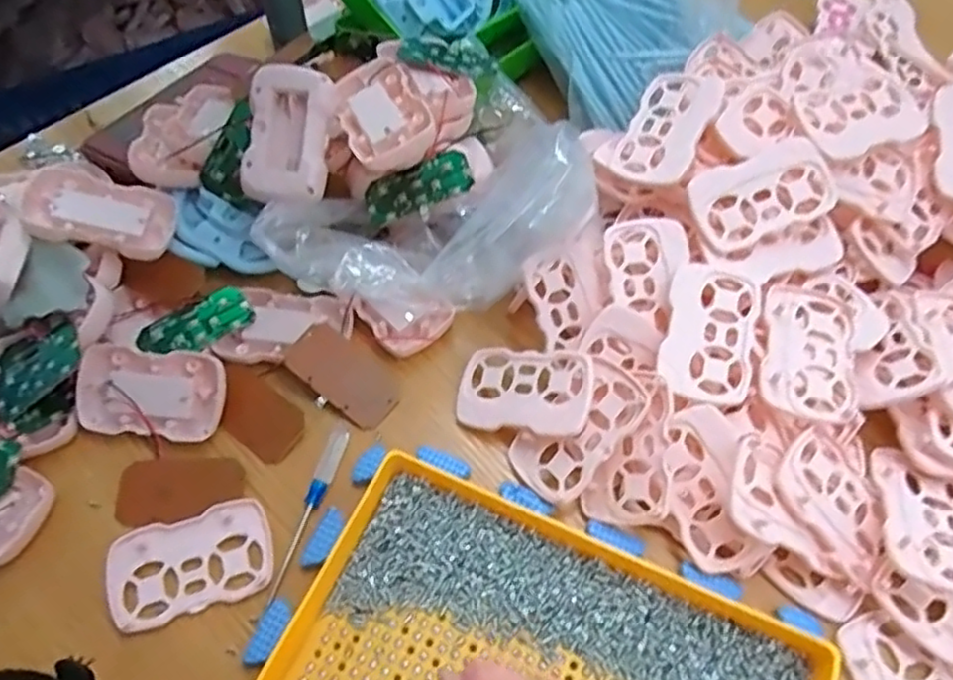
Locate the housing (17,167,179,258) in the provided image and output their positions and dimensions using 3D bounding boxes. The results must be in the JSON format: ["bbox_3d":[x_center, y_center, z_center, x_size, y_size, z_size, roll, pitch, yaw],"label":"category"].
[{"bbox_3d":[-0.249,-0.086,0.446,0.089,0.016,0.054,12,57,-27],"label":"housing"}]

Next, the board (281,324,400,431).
[{"bbox_3d":[-0.086,0.024,0.436,0.074,0.006,0.043,40,61,-1],"label":"board"}]

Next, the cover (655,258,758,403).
[{"bbox_3d":[0.142,-0.006,0.407,0.053,0.017,0.086,12,59,7],"label":"cover"}]

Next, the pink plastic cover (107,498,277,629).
[{"bbox_3d":[-0.162,0.126,0.379,0.087,0.009,0.053,-16,60,-9],"label":"pink plastic cover"}]

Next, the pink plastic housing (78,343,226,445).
[{"bbox_3d":[-0.202,0.033,0.419,0.087,0.015,0.053,5,88,0],"label":"pink plastic housing"}]

